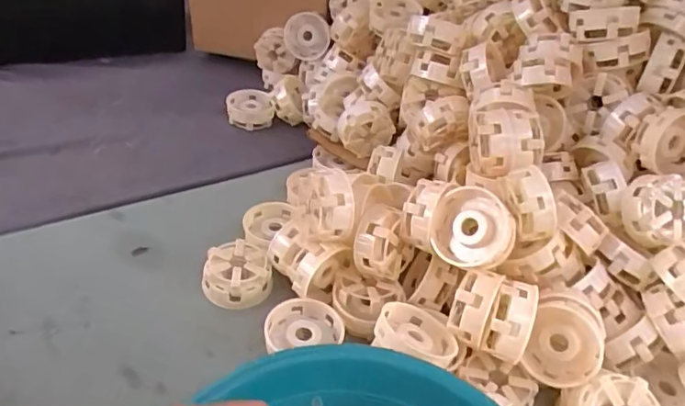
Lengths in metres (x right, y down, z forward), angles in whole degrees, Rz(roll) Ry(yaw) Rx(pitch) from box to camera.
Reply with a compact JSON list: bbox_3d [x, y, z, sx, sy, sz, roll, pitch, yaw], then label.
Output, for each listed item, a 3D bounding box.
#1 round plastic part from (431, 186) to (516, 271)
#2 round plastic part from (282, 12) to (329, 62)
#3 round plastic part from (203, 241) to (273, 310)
[{"bbox_3d":[0.113,0.022,0.473,0.064,0.066,0.034,17,3,36],"label":"round plastic part"},{"bbox_3d":[-0.052,-0.244,0.816,0.075,0.067,0.019,26,42,22],"label":"round plastic part"},{"bbox_3d":[-0.101,0.068,0.534,0.063,0.026,0.063,5,38,-4],"label":"round plastic part"}]

